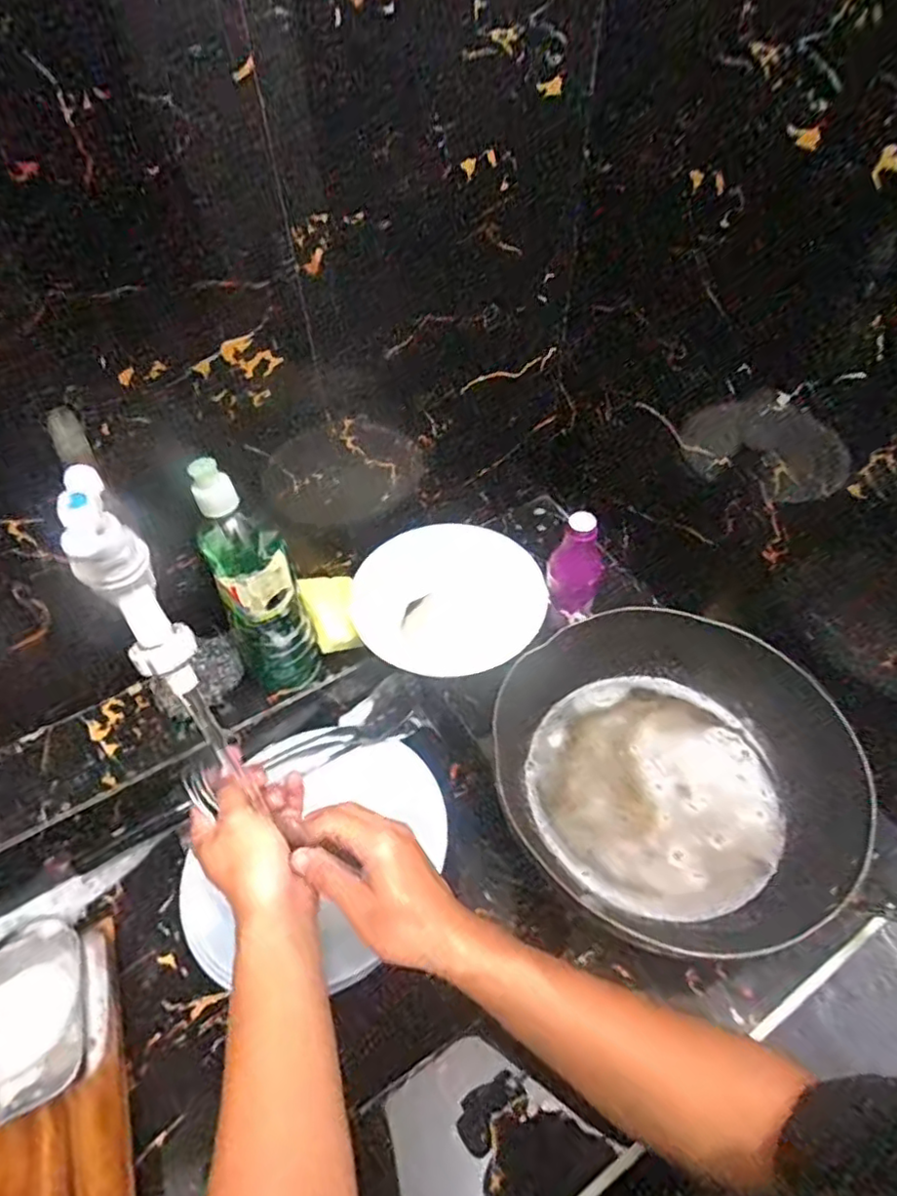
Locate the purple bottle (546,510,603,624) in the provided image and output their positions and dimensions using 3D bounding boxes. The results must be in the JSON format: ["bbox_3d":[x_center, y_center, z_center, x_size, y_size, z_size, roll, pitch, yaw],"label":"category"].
[{"bbox_3d":[0.126,-0.030,0.619,0.046,0.112,0.059,-28,55,-20],"label":"purple bottle"}]

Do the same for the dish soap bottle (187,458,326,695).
[{"bbox_3d":[-0.181,-0.006,0.583,0.077,0.266,0.090,-21,53,-15],"label":"dish soap bottle"}]

